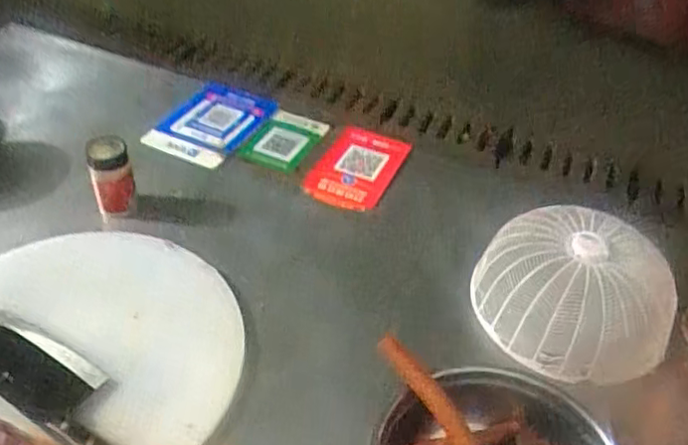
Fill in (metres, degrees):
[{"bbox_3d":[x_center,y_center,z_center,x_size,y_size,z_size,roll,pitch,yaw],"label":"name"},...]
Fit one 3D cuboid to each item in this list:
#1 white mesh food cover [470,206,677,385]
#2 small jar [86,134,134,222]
[{"bbox_3d":[0.269,0.079,0.770,0.198,0.099,0.205,-3,44,-6],"label":"white mesh food cover"},{"bbox_3d":[-0.335,-0.067,0.906,0.059,0.119,0.055,1,44,-1],"label":"small jar"}]

